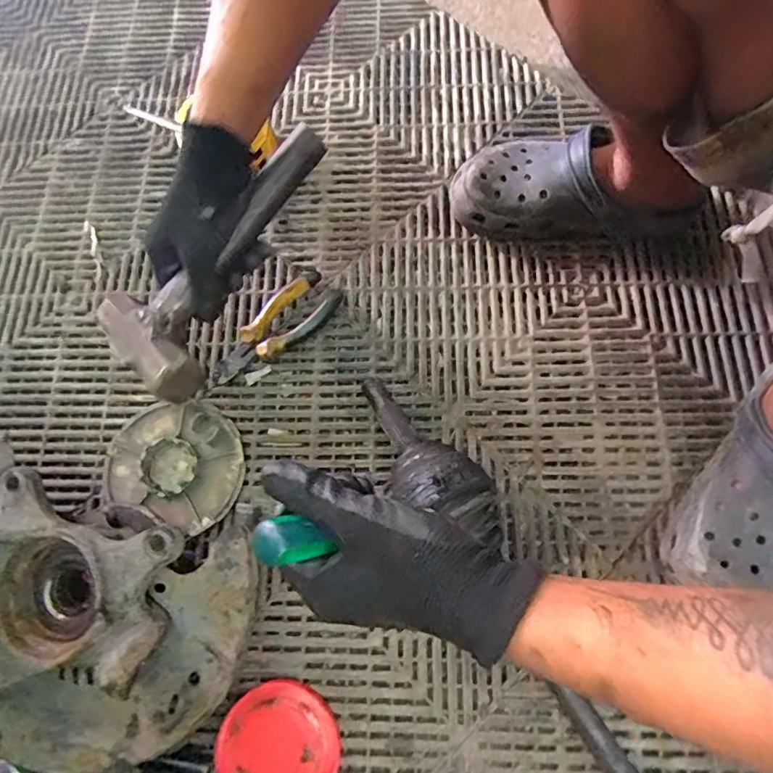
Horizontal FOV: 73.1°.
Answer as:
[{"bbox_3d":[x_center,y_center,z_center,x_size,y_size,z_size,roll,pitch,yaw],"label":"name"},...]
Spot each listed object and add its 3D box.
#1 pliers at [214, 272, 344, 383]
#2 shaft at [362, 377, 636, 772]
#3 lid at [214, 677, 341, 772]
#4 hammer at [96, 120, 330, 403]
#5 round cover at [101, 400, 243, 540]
[{"bbox_3d":[-0.122,-0.062,0.563,0.155,0.024,0.062,-44,77,-11],"label":"pliers"},{"bbox_3d":[0.122,0.201,0.411,0.082,0.080,0.539,-33,72,-6],"label":"shaft"},{"bbox_3d":[-0.094,0.313,0.449,0.101,0.012,0.102,0,73,1],"label":"lid"},{"bbox_3d":[-0.140,-0.118,0.449,0.119,0.033,0.250,40,88,12],"label":"hammer"},{"bbox_3d":[-0.214,0.074,0.530,0.138,0.021,0.120,21,75,7],"label":"round cover"}]

